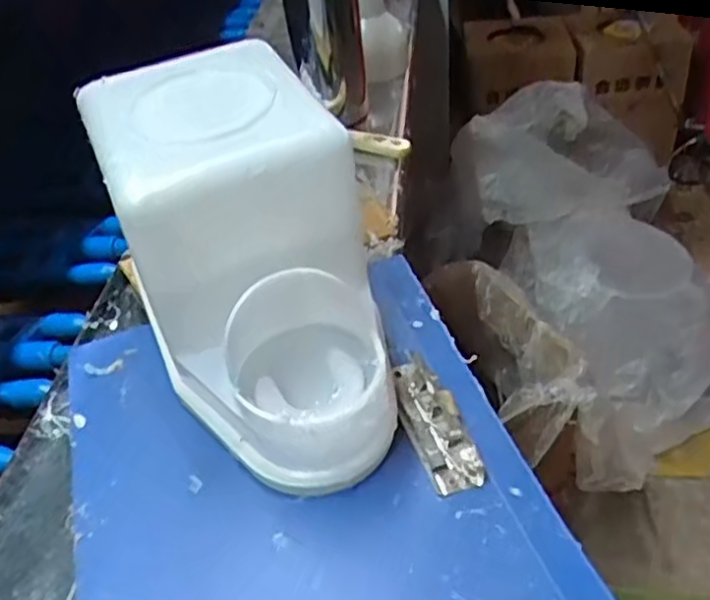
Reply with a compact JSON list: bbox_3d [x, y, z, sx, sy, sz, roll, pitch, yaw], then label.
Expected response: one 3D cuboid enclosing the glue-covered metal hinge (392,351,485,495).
[{"bbox_3d":[0.046,0.072,0.420,0.033,0.012,0.092,-16,42,-10],"label":"glue-covered metal hinge"}]

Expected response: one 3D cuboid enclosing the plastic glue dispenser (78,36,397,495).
[{"bbox_3d":[-0.062,-0.022,0.420,0.134,0.172,0.233,-17,43,-11],"label":"plastic glue dispenser"}]

